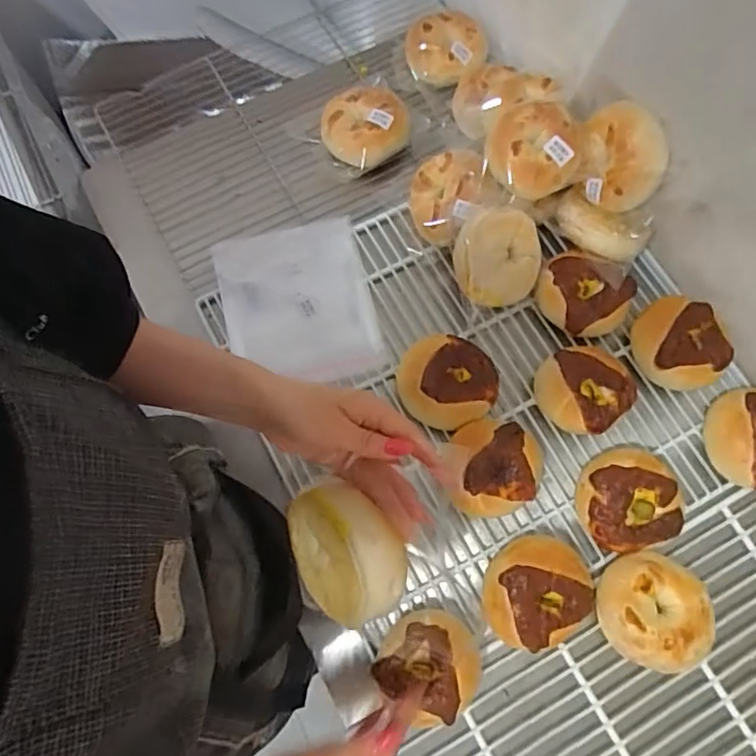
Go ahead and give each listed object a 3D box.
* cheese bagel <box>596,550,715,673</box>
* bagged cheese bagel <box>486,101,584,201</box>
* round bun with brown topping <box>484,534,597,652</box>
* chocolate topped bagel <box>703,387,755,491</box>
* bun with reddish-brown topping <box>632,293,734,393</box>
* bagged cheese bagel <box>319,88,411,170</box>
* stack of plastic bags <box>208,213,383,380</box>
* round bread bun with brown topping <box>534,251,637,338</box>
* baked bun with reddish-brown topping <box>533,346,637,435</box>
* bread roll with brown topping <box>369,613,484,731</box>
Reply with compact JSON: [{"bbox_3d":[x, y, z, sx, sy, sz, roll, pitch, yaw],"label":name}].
[{"bbox_3d":[0.287,0.242,0.619,0.111,0.056,0.105,0,73,0],"label":"cheese bagel"},{"bbox_3d":[0.181,-0.261,0.672,0.106,0.045,0.102,-41,83,11],"label":"bagged cheese bagel"},{"bbox_3d":[0.167,0.226,0.619,0.112,0.059,0.109,0,73,0],"label":"round bun with brown topping"},{"bbox_3d":[0.426,0.068,0.666,0.100,0.063,0.109,0,73,0],"label":"chocolate topped bagel"},{"bbox_3d":[0.361,-0.042,0.705,0.103,0.056,0.111,1,73,0],"label":"bun with reddish-brown topping"},{"bbox_3d":[-0.017,-0.336,0.787,0.115,0.056,0.115,1,73,0],"label":"bagged cheese bagel"},{"bbox_3d":[-0.100,-0.089,0.732,0.179,0.014,0.196,-13,85,1],"label":"stack of plastic bags"},{"bbox_3d":[0.249,-0.101,0.714,0.109,0.051,0.094,29,75,9],"label":"round bread bun with brown topping"},{"bbox_3d":[0.236,0.014,0.677,0.090,0.044,0.099,-43,78,-12],"label":"baked bun with reddish-brown topping"},{"bbox_3d":[0.054,0.281,0.578,0.099,0.053,0.097,0,70,0],"label":"bread roll with brown topping"}]

